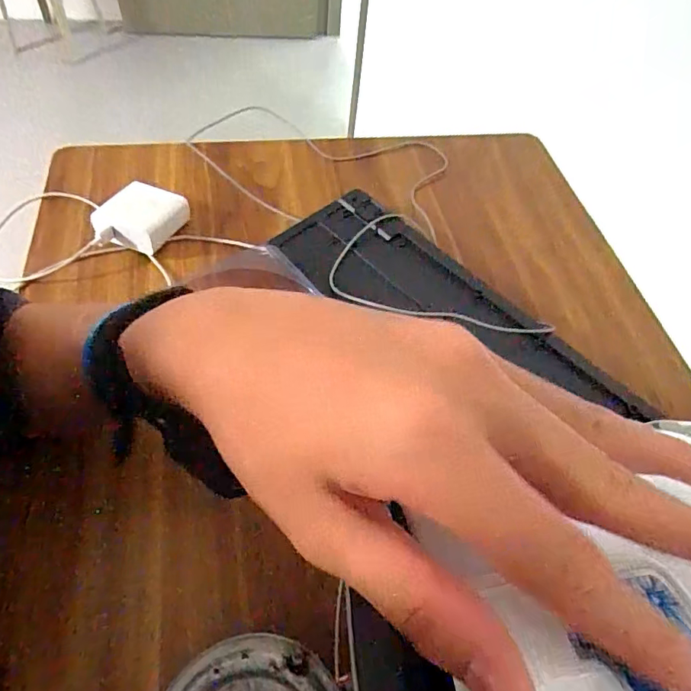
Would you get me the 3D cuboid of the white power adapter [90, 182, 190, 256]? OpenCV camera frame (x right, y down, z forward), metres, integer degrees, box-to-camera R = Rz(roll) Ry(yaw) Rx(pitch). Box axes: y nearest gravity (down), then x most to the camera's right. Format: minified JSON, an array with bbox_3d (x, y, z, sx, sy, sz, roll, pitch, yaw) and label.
[{"bbox_3d":[-0.201,-0.122,0.484,0.068,0.034,0.076,20,56,7],"label":"white power adapter"}]

